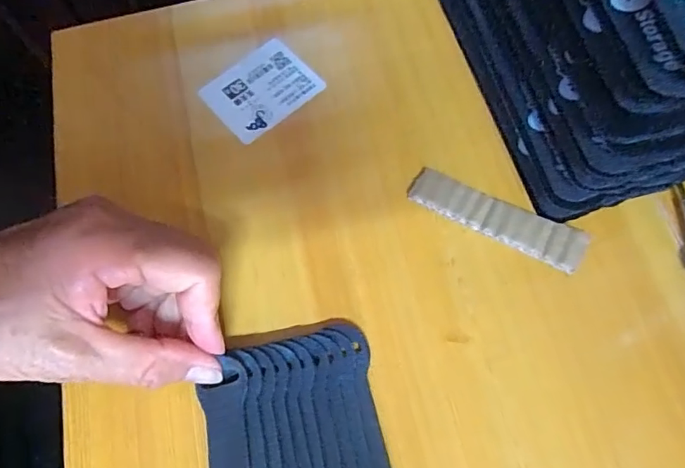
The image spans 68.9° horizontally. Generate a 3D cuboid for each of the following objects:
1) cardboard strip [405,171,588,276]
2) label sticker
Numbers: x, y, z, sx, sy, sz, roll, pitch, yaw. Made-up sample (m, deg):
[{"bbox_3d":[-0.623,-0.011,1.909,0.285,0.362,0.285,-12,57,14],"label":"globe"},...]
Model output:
[{"bbox_3d":[0.076,-0.008,0.248,0.087,0.006,0.021,26,73,12],"label":"cardboard strip"},{"bbox_3d":[-0.046,-0.083,0.291,0.060,0.009,0.048,-41,72,-11],"label":"label sticker"}]

